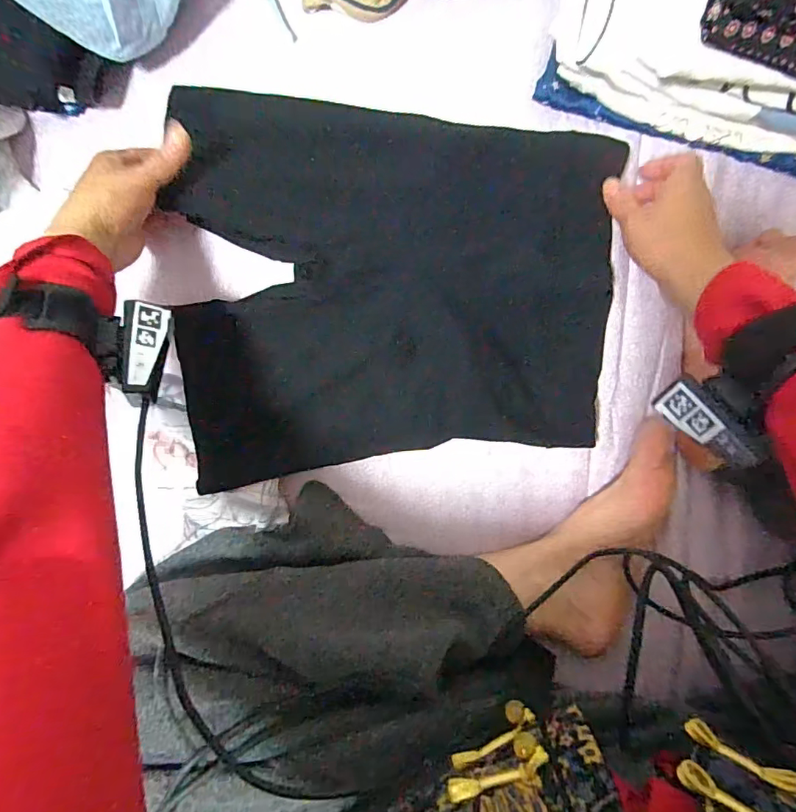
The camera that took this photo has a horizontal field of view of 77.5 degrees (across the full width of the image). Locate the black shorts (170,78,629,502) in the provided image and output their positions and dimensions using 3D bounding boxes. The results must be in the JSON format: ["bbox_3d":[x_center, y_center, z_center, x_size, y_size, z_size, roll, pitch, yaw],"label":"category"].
[{"bbox_3d":[-0.004,-0.098,0.423,0.357,0.017,0.302,-1,96,1],"label":"black shorts"}]

